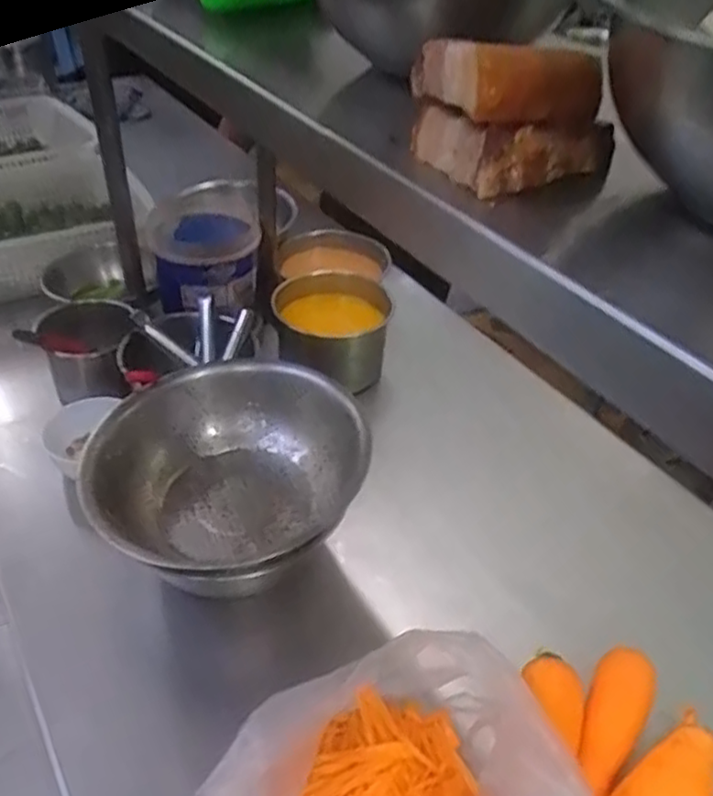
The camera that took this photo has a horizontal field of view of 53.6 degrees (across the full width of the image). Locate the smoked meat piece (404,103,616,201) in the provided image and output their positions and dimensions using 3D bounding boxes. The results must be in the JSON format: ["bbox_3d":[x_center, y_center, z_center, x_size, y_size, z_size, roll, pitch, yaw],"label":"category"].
[{"bbox_3d":[0.071,-0.113,0.304,0.074,0.025,0.054,-16,44,-22],"label":"smoked meat piece"}]

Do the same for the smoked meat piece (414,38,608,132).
[{"bbox_3d":[0.064,-0.132,0.286,0.064,0.030,0.047,-16,44,-22],"label":"smoked meat piece"}]

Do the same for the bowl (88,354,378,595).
[{"bbox_3d":[-0.127,0.075,0.682,0.225,0.099,0.242,2,40,-2],"label":"bowl"}]

